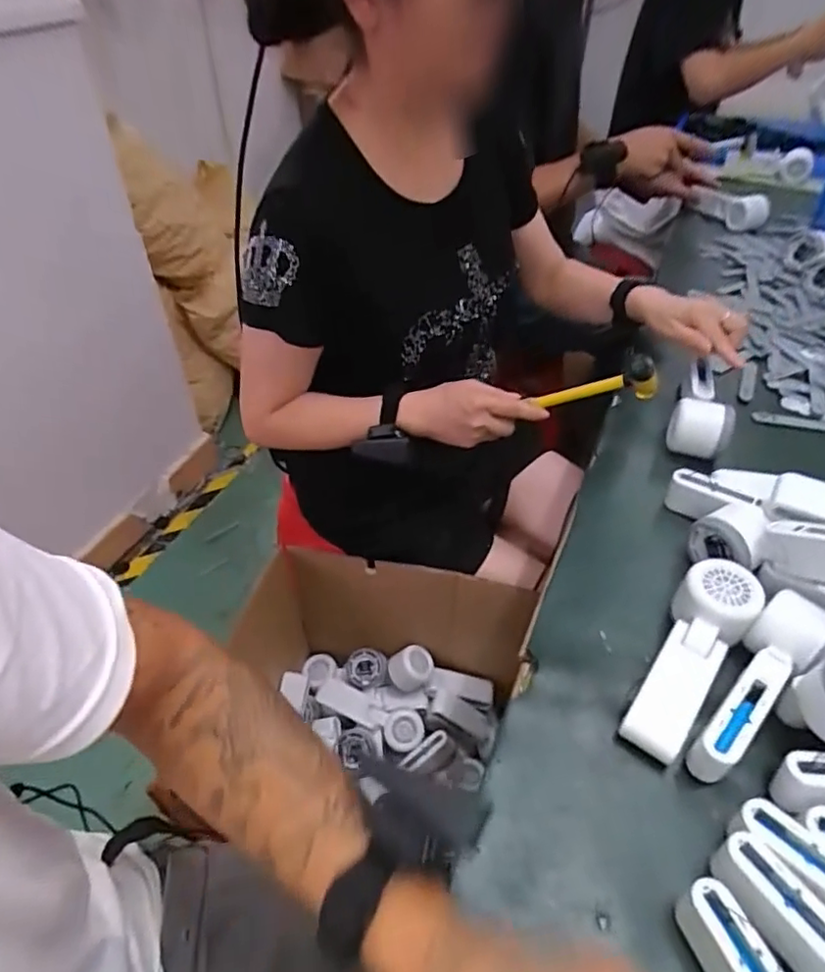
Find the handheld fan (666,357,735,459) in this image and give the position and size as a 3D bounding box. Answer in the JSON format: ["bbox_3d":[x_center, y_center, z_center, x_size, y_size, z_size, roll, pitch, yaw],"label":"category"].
[{"bbox_3d":[0.325,-0.085,0.651,0.060,0.051,0.123,21,50,21],"label":"handheld fan"}]

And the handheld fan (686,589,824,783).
[{"bbox_3d":[0.250,0.142,0.429,0.161,0.051,0.045,-32,53,-28],"label":"handheld fan"}]

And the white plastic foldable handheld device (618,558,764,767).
[{"bbox_3d":[0.209,0.127,0.448,0.053,0.052,0.161,31,53,28],"label":"white plastic foldable handheld device"}]

